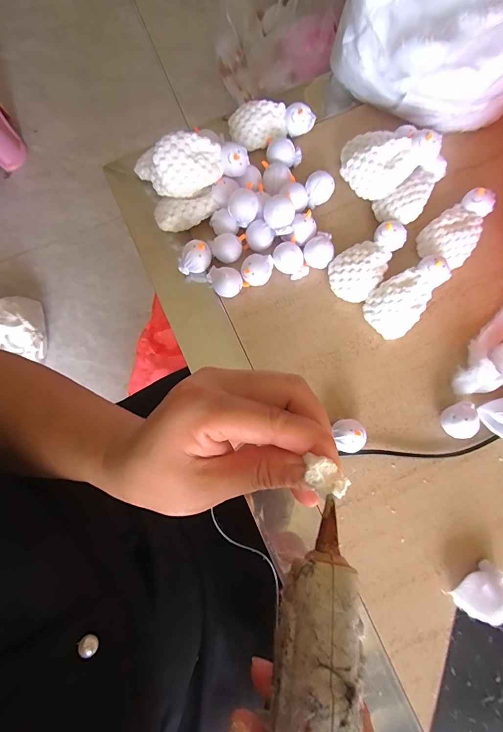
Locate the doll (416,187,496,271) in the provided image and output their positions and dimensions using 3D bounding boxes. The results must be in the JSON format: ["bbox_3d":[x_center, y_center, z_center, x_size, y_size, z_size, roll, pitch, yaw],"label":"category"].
[{"bbox_3d":[0.178,-0.118,0.306,0.042,0.028,0.072,39,82,8],"label":"doll"}]

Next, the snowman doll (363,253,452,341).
[{"bbox_3d":[0.127,-0.058,0.291,0.040,0.034,0.069,44,82,9],"label":"snowman doll"}]

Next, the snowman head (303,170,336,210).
[{"bbox_3d":[0.059,-0.159,0.314,0.024,0.022,0.020,-25,79,-4],"label":"snowman head"}]

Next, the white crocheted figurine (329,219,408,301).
[{"bbox_3d":[0.097,-0.088,0.300,0.039,0.031,0.072,42,82,9],"label":"white crocheted figurine"}]

